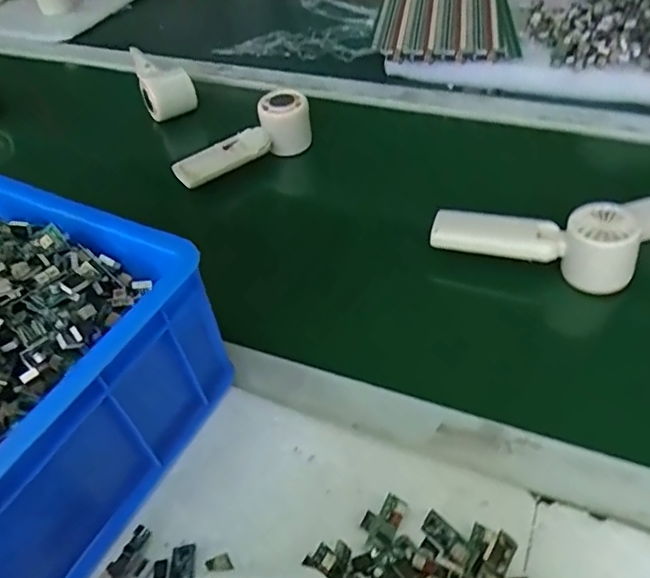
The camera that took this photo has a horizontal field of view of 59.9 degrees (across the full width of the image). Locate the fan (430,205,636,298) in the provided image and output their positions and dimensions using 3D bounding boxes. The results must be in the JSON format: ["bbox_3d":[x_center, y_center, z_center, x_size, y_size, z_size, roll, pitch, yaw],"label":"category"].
[{"bbox_3d":[0.180,-0.044,0.492,0.163,0.067,0.044,14,50,17],"label":"fan"}]

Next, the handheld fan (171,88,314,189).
[{"bbox_3d":[-0.092,-0.167,0.632,0.169,0.053,0.047,-30,52,-21],"label":"handheld fan"}]

